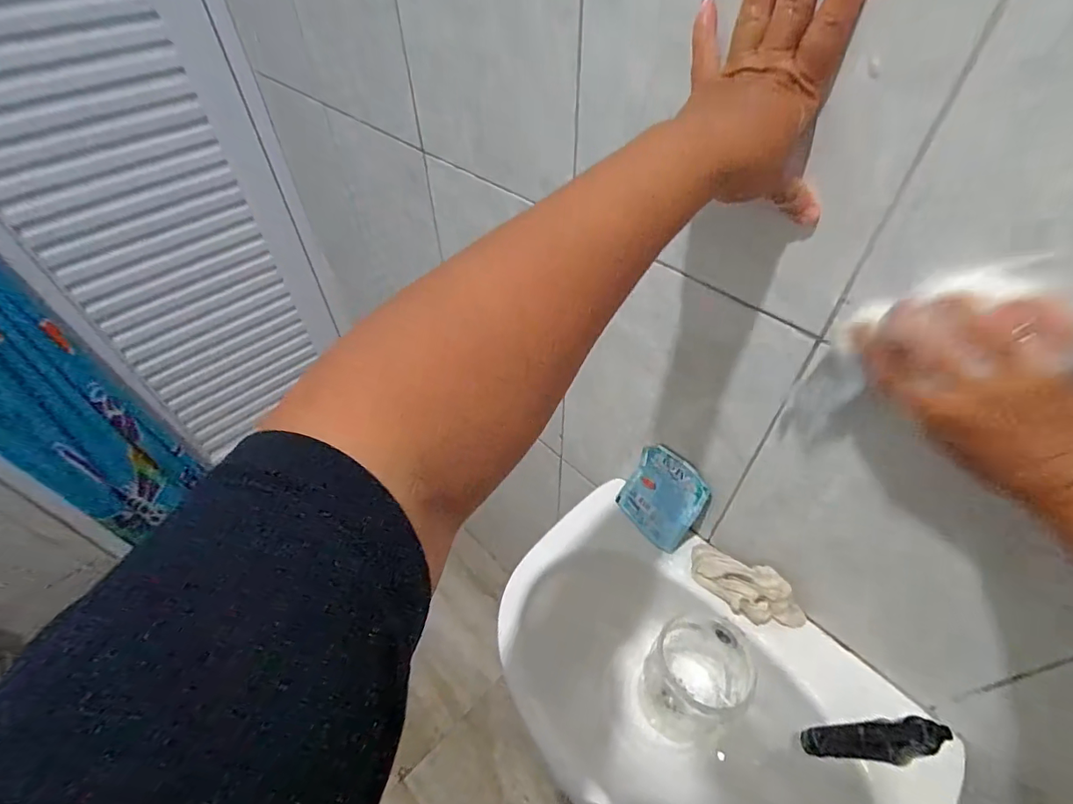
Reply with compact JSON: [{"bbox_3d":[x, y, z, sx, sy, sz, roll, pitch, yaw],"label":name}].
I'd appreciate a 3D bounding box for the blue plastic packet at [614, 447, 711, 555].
[{"bbox_3d":[0.150,0.111,0.585,0.015,0.118,0.096,-6,40,-38],"label":"blue plastic packet"}]

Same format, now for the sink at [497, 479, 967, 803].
[{"bbox_3d":[0.161,0.330,0.543,0.437,0.143,0.270,31,56,26],"label":"sink"}]

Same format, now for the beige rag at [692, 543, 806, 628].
[{"bbox_3d":[0.230,0.201,0.535,0.131,0.053,0.054,34,57,27],"label":"beige rag"}]

